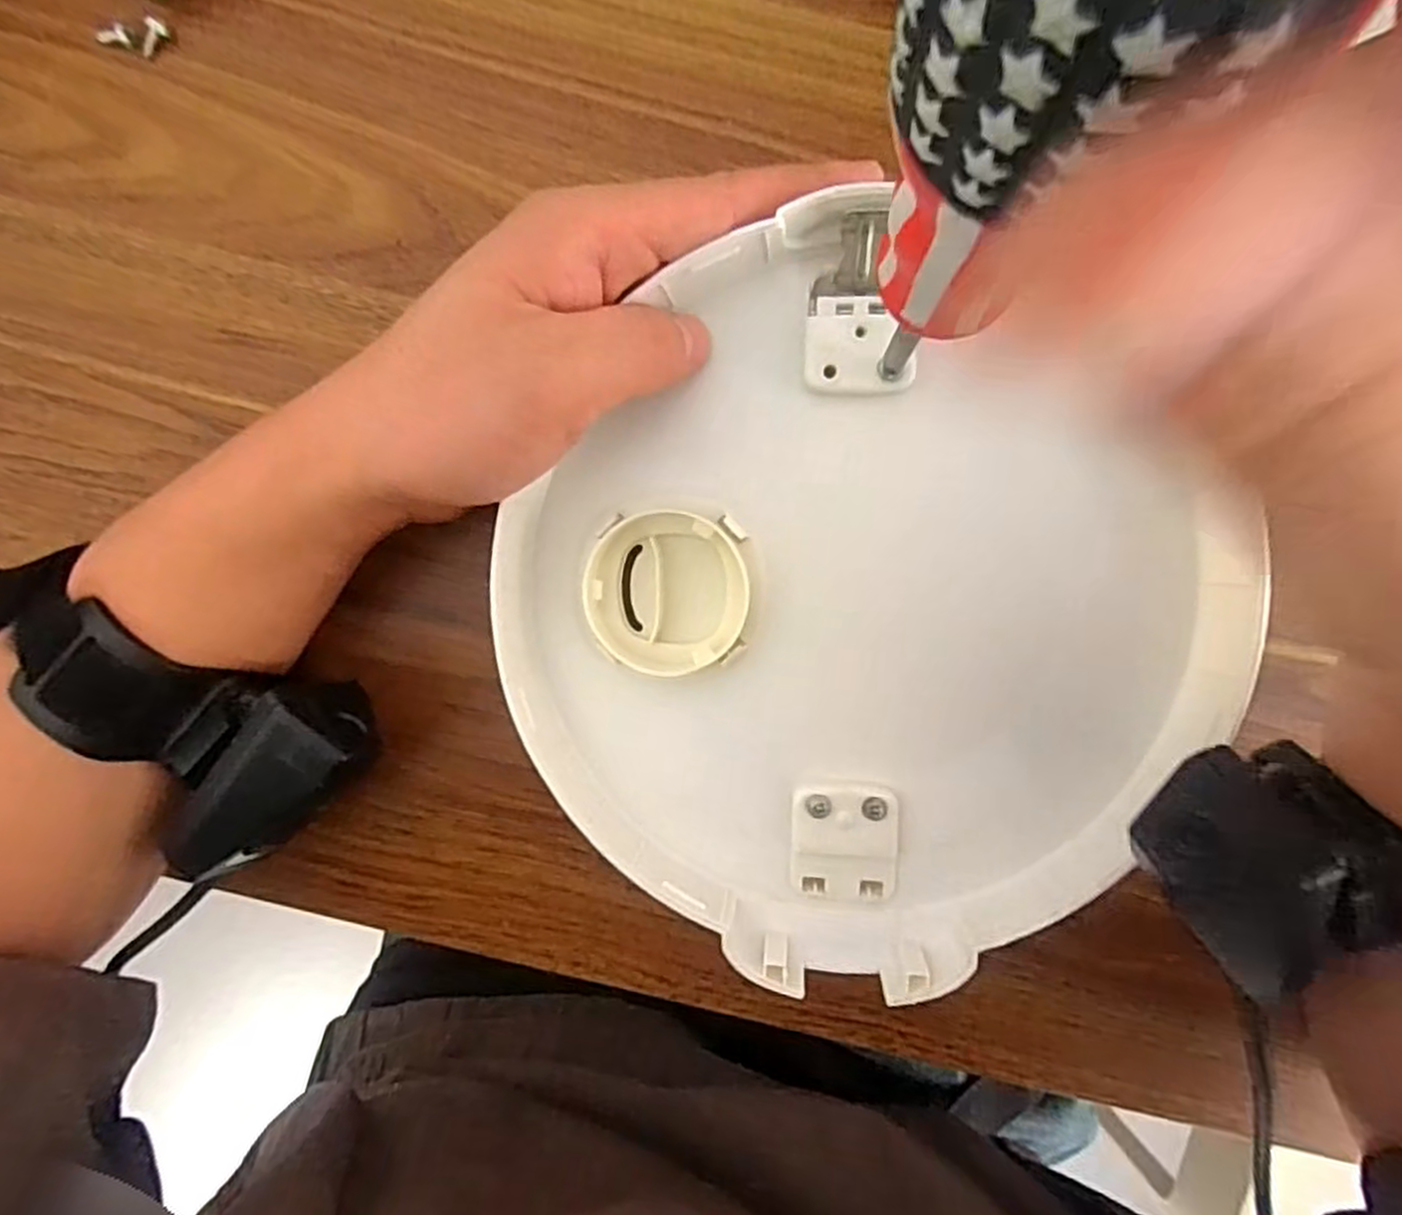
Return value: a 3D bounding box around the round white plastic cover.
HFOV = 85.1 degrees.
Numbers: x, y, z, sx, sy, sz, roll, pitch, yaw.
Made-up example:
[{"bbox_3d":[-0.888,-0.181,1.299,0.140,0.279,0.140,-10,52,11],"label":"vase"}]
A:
[{"bbox_3d":[0.044,0.005,0.227,0.195,0.034,0.188,0,96,2],"label":"round white plastic cover"}]

